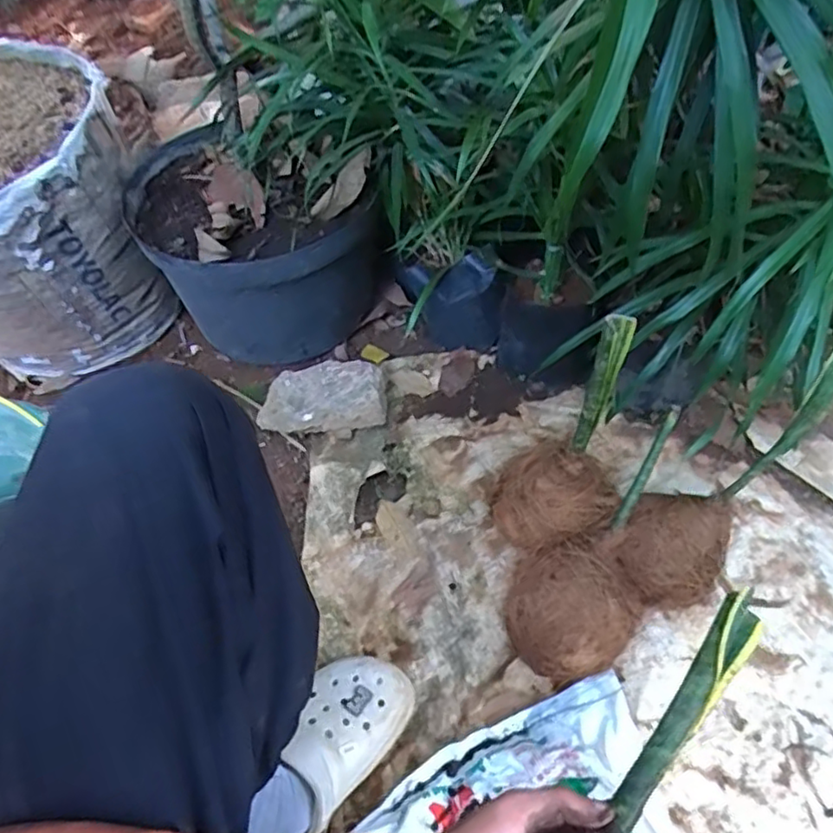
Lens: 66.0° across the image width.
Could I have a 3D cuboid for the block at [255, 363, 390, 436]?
[{"bbox_3d":[-0.125,-0.026,0.860,0.171,0.052,0.109,0,53,4],"label":"block"}]

